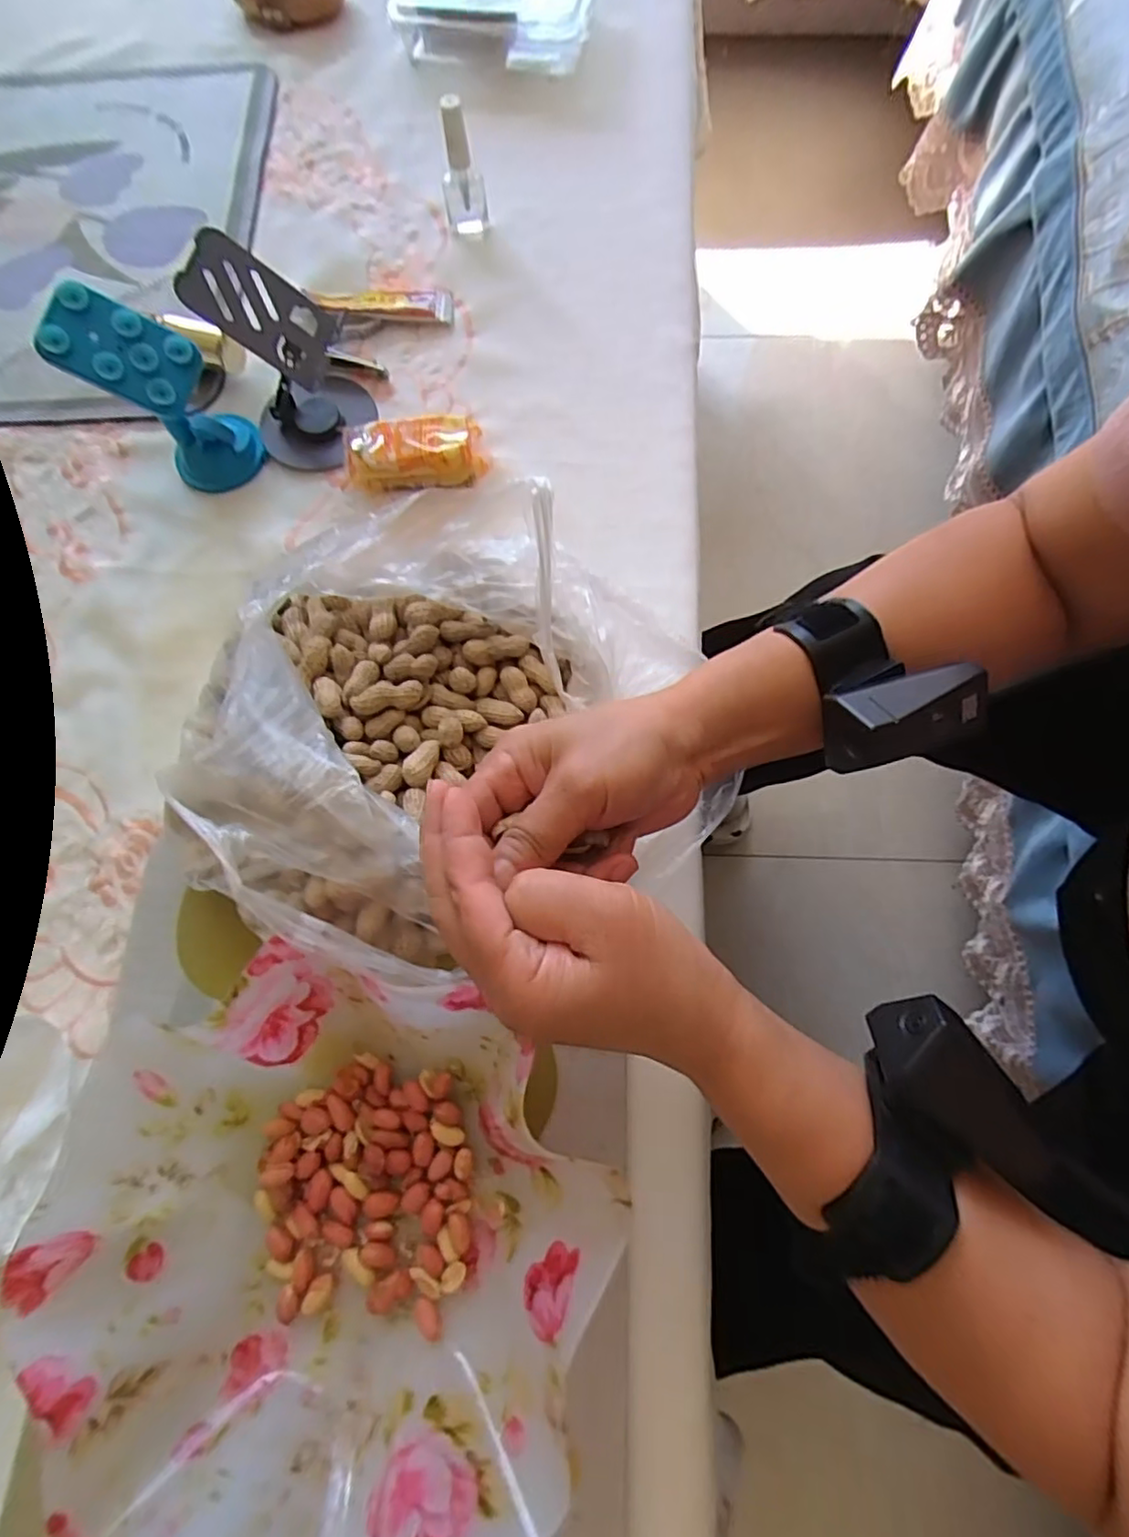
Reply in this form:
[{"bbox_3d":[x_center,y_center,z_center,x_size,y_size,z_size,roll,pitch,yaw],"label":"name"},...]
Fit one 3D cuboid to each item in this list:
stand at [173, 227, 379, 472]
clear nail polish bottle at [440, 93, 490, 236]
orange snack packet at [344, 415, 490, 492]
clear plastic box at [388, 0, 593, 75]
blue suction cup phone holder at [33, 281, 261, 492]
[{"bbox_3d":[-0.177,-0.263,0.408,0.077,0.108,0.075,-24,75,-5],"label":"stand"},{"bbox_3d":[-0.076,-0.443,0.472,0.032,0.078,0.025,-13,75,-2],"label":"clear nail polish bottle"},{"bbox_3d":[-0.102,-0.214,0.433,0.090,0.028,0.041,-7,74,-1],"label":"orange snack packet"},{"bbox_3d":[-0.055,-0.655,0.546,0.159,0.040,0.099,9,75,4],"label":"clear plastic box"},{"bbox_3d":[-0.253,-0.240,0.408,0.075,0.104,0.061,19,76,6],"label":"blue suction cup phone holder"}]

